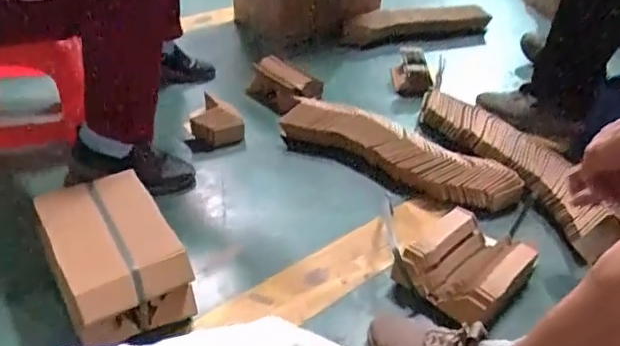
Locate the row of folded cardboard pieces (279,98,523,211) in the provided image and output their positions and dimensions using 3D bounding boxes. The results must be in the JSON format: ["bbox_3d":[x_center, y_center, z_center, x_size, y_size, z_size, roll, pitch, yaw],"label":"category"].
[{"bbox_3d":[0.181,-0.048,1.236,0.512,0.073,0.133,25,40,27],"label":"row of folded cardboard pieces"}]

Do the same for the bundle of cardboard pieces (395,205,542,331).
[{"bbox_3d":[0.262,0.156,0.980,0.169,0.092,0.200,32,43,33],"label":"bundle of cardboard pieces"}]

